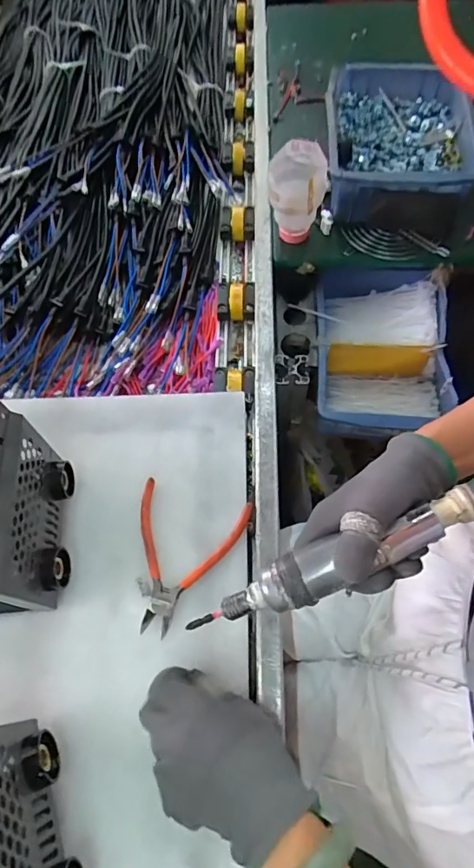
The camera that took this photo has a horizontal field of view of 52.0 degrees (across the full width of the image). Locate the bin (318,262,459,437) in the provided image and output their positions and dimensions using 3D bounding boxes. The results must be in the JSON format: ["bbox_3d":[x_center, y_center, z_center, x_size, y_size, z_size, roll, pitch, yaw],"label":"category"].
[{"bbox_3d":[0.187,-0.097,0.637,0.166,0.071,0.220,2,64,4],"label":"bin"}]

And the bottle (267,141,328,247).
[{"bbox_3d":[0.071,-0.285,0.590,0.068,0.104,0.060,5,64,5],"label":"bottle"}]

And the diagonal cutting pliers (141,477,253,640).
[{"bbox_3d":[-0.058,0.120,0.472,0.111,0.013,0.138,15,65,10],"label":"diagonal cutting pliers"}]

